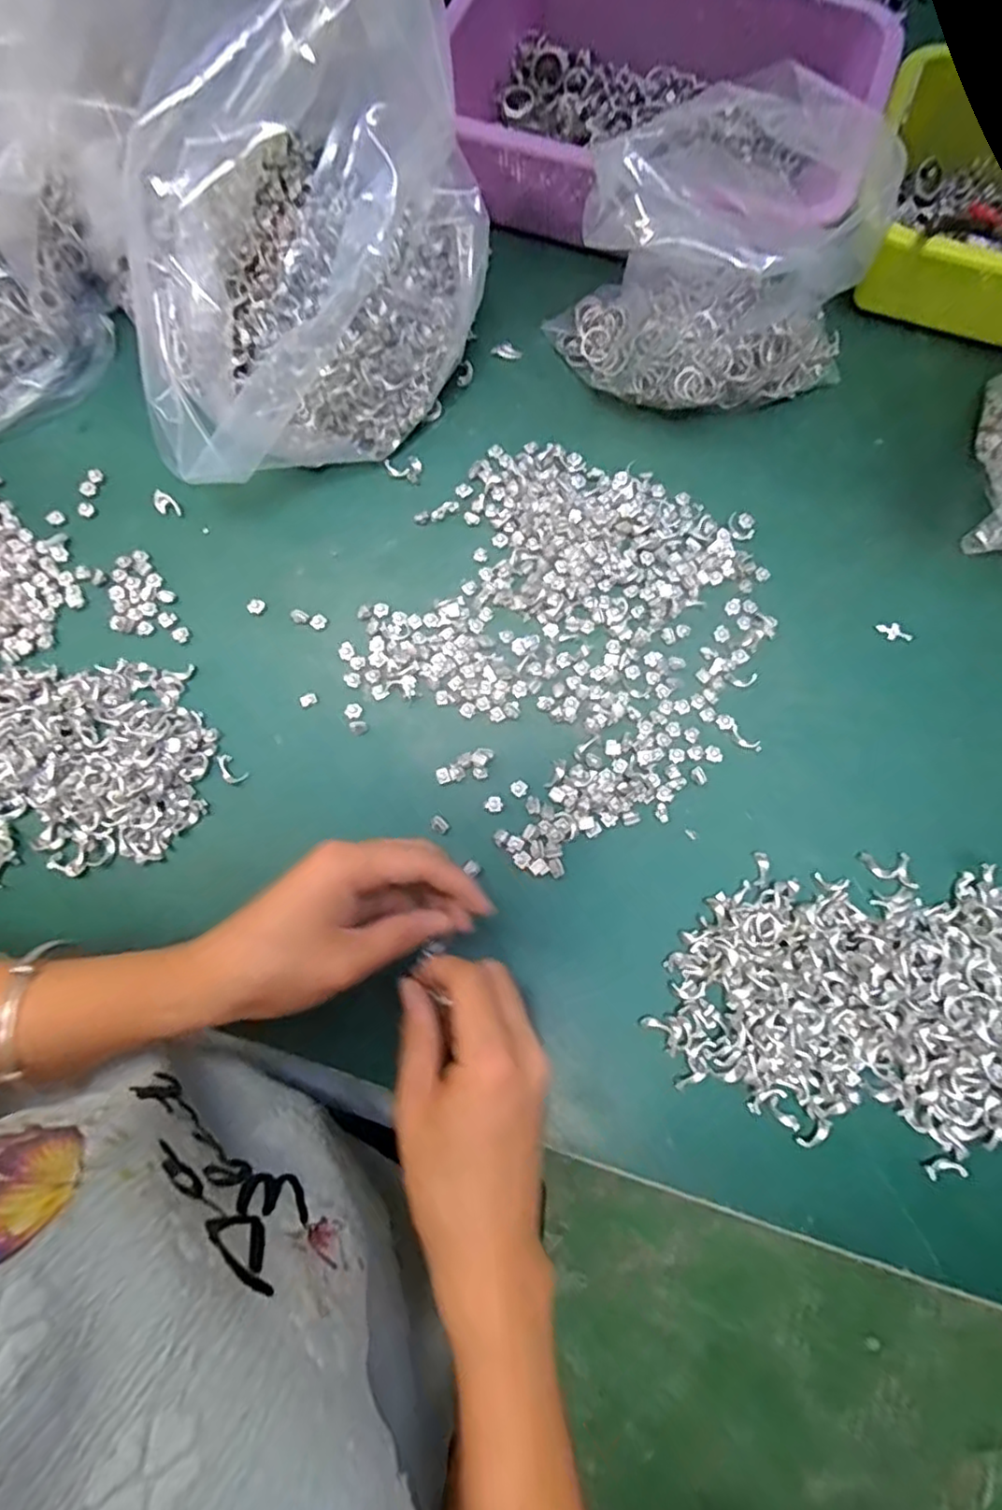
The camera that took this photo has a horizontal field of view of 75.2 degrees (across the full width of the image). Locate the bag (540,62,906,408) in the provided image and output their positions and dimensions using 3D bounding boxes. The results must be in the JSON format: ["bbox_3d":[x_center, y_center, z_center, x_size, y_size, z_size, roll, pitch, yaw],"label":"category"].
[{"bbox_3d":[0.130,-0.290,0.394,0.179,0.154,0.074,18,76,4],"label":"bag"}]

